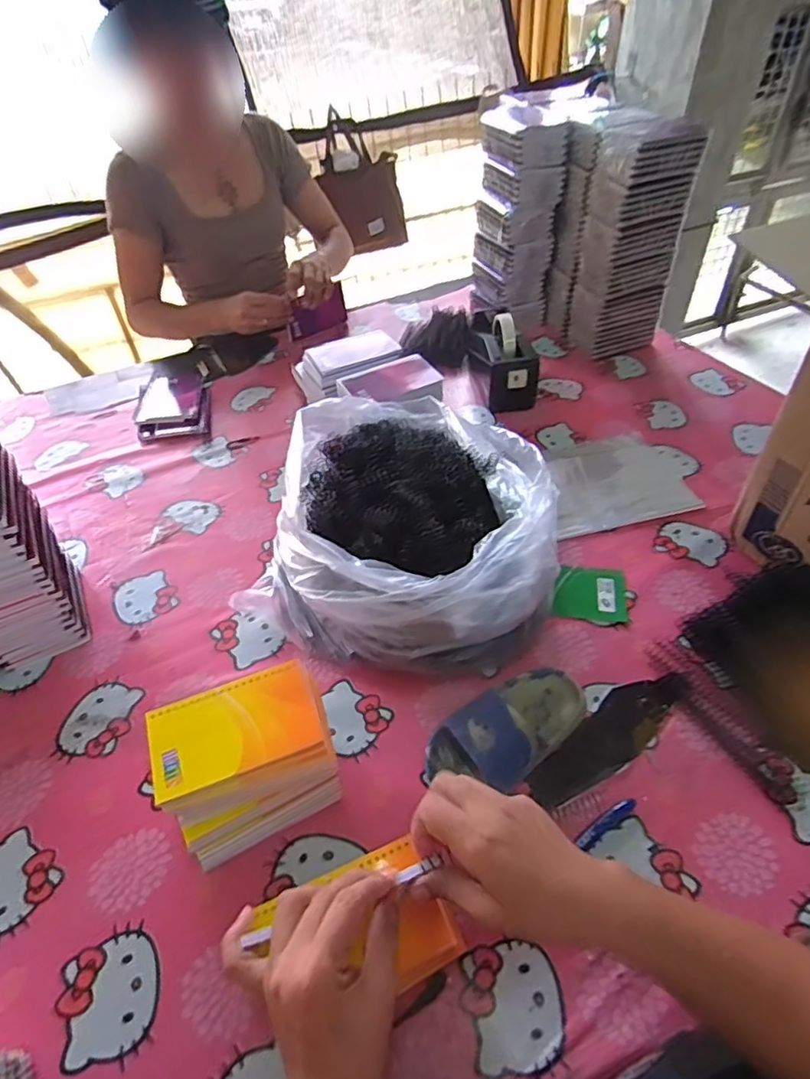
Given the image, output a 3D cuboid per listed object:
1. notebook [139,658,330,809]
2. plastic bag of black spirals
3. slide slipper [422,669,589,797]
[{"bbox_3d":[-0.137,0.152,0.472,0.128,0.009,0.085,-20,48,-15],"label":"notebook"},{"bbox_3d":[0.017,-0.020,0.674,0.320,0.175,0.330,18,50,20],"label":"plastic bag of black spirals"},{"bbox_3d":[0.102,0.175,0.556,0.161,0.057,0.083,-34,54,-26],"label":"slide slipper"}]

